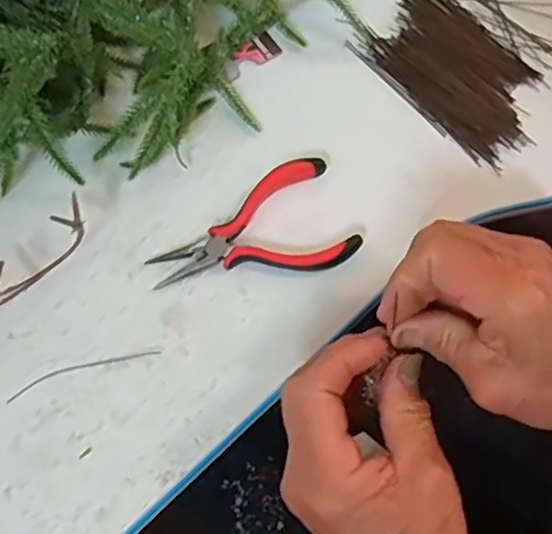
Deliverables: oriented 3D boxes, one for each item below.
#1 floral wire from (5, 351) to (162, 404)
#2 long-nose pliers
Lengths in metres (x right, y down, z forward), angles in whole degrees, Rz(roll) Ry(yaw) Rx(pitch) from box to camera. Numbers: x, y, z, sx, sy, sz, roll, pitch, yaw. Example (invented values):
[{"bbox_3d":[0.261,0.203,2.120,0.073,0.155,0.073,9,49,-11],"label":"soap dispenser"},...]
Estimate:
[{"bbox_3d":[-0.114,0.061,0.374,0.091,0.004,0.010,-18,62,-6],"label":"floral wire"},{"bbox_3d":[-0.017,-0.022,0.396,0.121,0.016,0.070,-16,71,-6],"label":"long-nose pliers"}]

